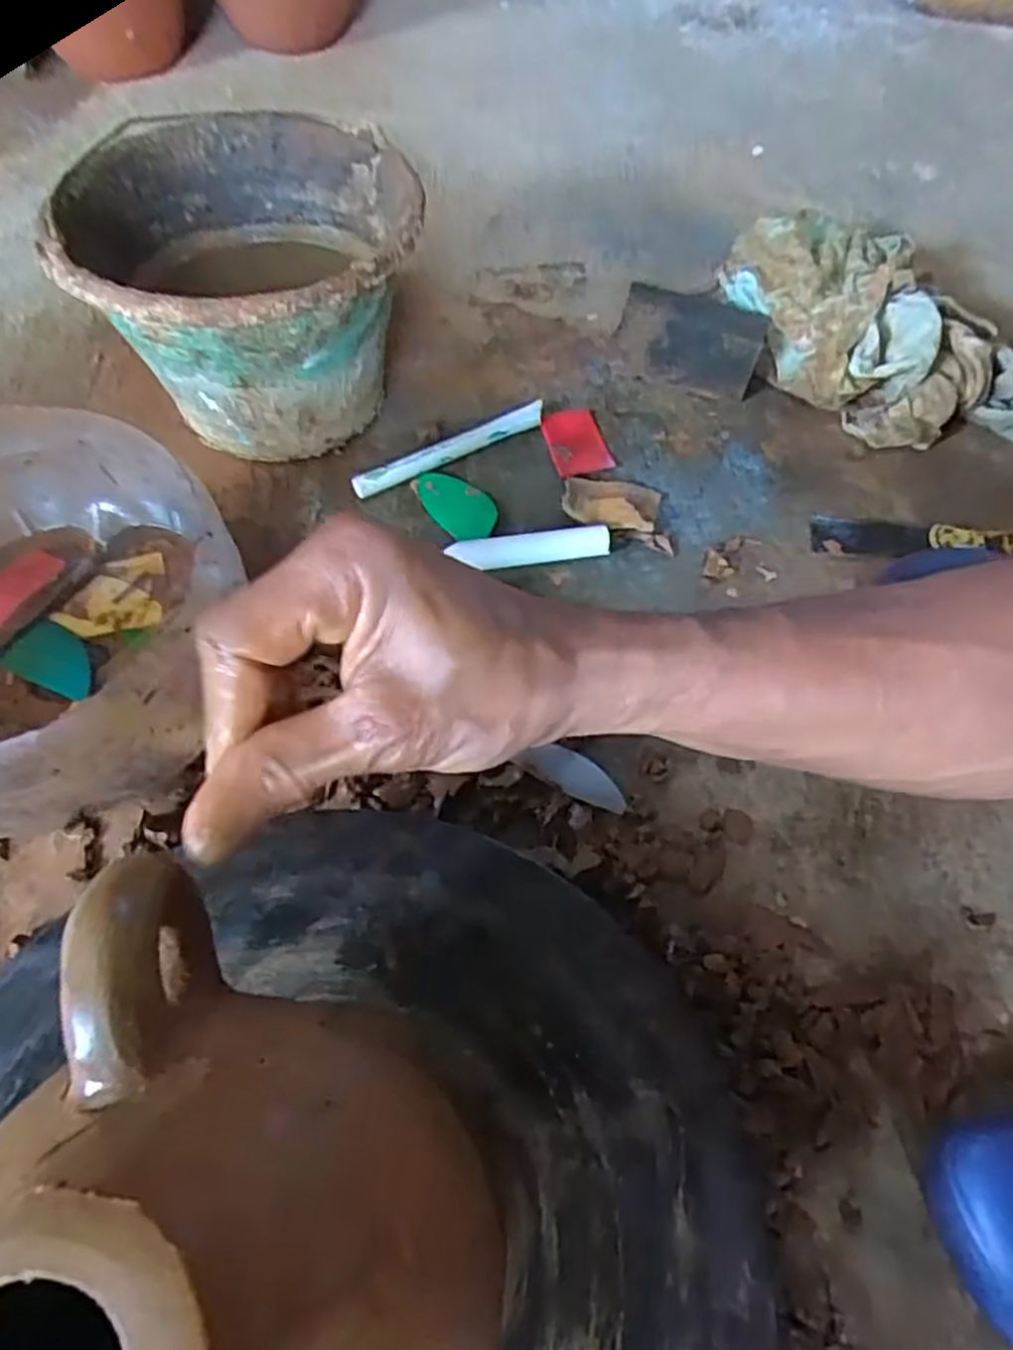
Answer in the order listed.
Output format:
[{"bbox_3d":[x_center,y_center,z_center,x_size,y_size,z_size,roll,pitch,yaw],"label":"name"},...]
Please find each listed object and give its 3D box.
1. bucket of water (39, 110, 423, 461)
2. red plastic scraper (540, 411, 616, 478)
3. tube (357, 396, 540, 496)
[{"bbox_3d":[-0.188,-0.284,0.598,0.230,0.169,0.249,-12,60,-9],"label":"bucket of water"},{"bbox_3d":[0.057,-0.195,0.638,0.046,0.004,0.074,-12,60,-8],"label":"red plastic scraper"},{"bbox_3d":[-0.043,-0.182,0.623,0.170,0.022,0.019,-28,63,-17],"label":"tube"}]

